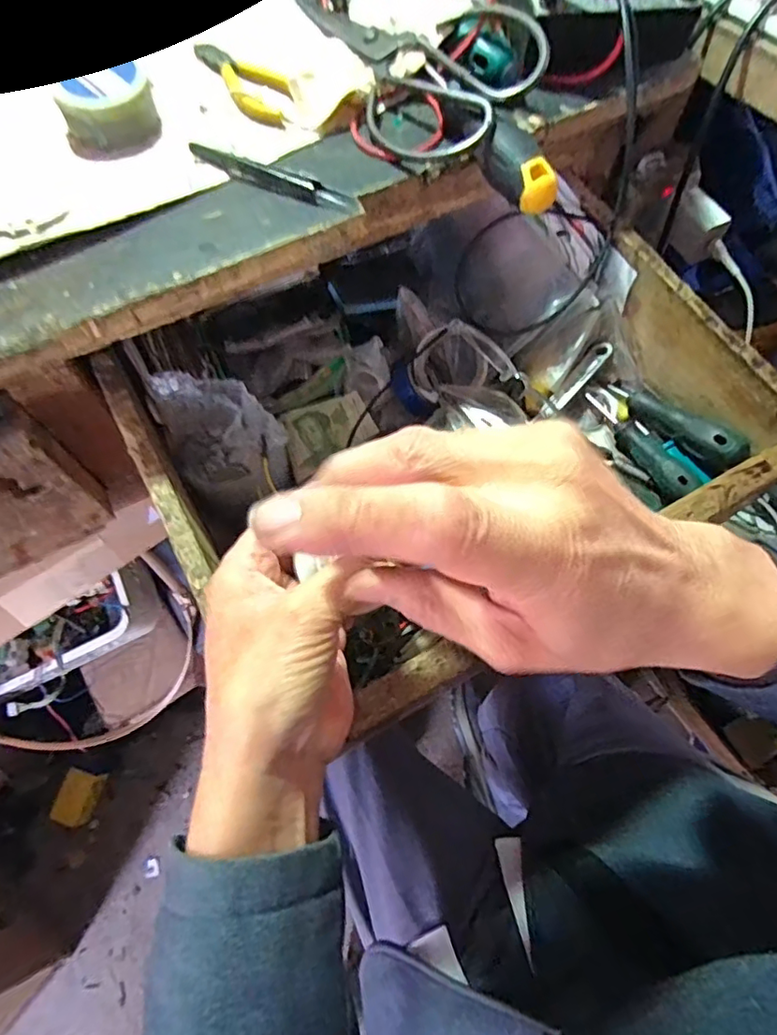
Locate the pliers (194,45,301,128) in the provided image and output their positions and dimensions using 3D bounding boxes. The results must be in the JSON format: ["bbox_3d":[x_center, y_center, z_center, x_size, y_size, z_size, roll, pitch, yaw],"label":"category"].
[{"bbox_3d":[-0.092,-0.282,0.356,0.034,0.010,0.096,-40,73,-17],"label":"pliers"}]

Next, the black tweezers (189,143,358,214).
[{"bbox_3d":[-0.065,-0.192,0.316,0.102,0.009,0.016,22,68,7],"label":"black tweezers"}]

